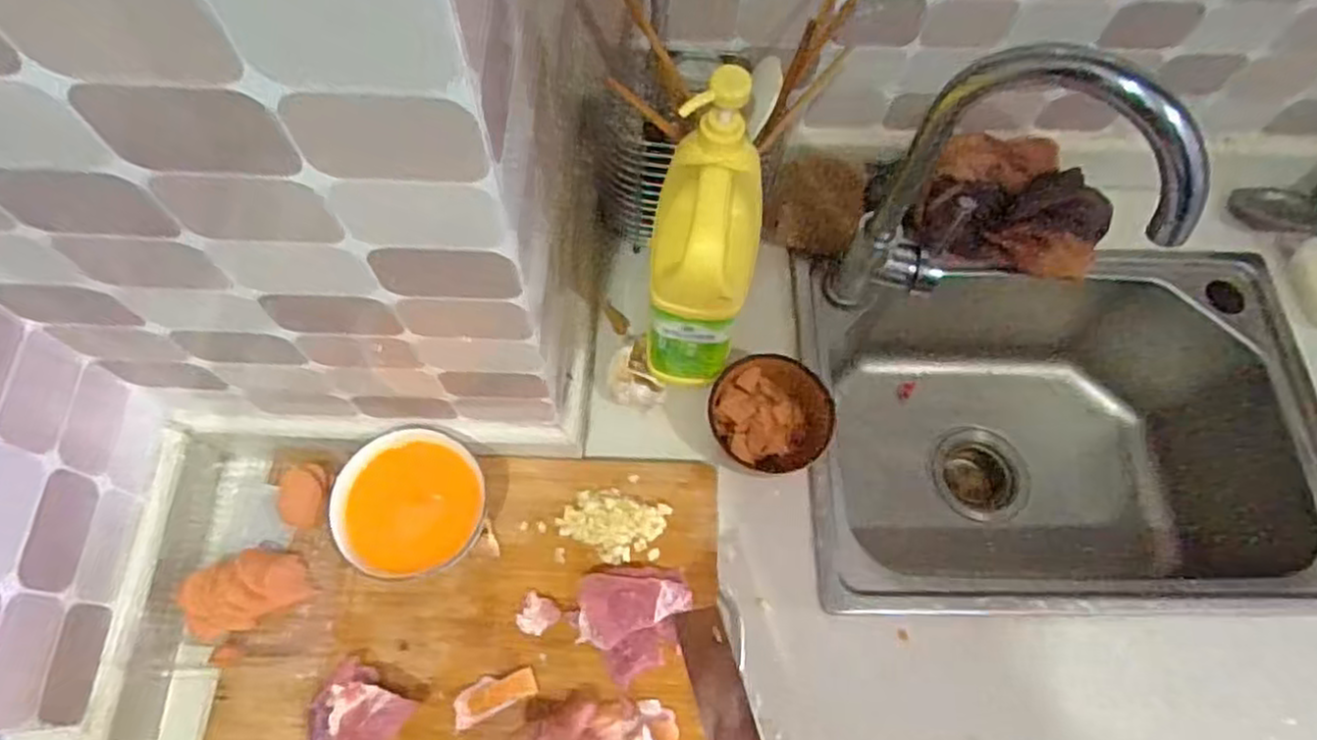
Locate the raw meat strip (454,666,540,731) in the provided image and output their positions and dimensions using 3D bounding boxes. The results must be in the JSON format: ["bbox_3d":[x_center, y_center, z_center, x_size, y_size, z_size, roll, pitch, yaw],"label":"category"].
[{"bbox_3d":[-0.119,0.235,0.539,0.060,0.014,0.024,-24,70,-11],"label":"raw meat strip"}]

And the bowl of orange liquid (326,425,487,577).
[{"bbox_3d":[-0.187,0.105,0.569,0.102,0.055,0.105,1,67,-2],"label":"bowl of orange liquid"}]

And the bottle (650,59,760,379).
[{"bbox_3d":[0.035,-0.091,0.558,0.069,0.216,0.136,10,67,2],"label":"bottle"}]

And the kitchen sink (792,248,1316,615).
[{"bbox_3d":[0.365,0.082,0.760,0.470,0.222,0.332,1,67,-1],"label":"kitchen sink"}]

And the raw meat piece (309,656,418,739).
[{"bbox_3d":[-0.214,0.247,0.516,0.060,0.042,0.065,29,69,10],"label":"raw meat piece"}]

